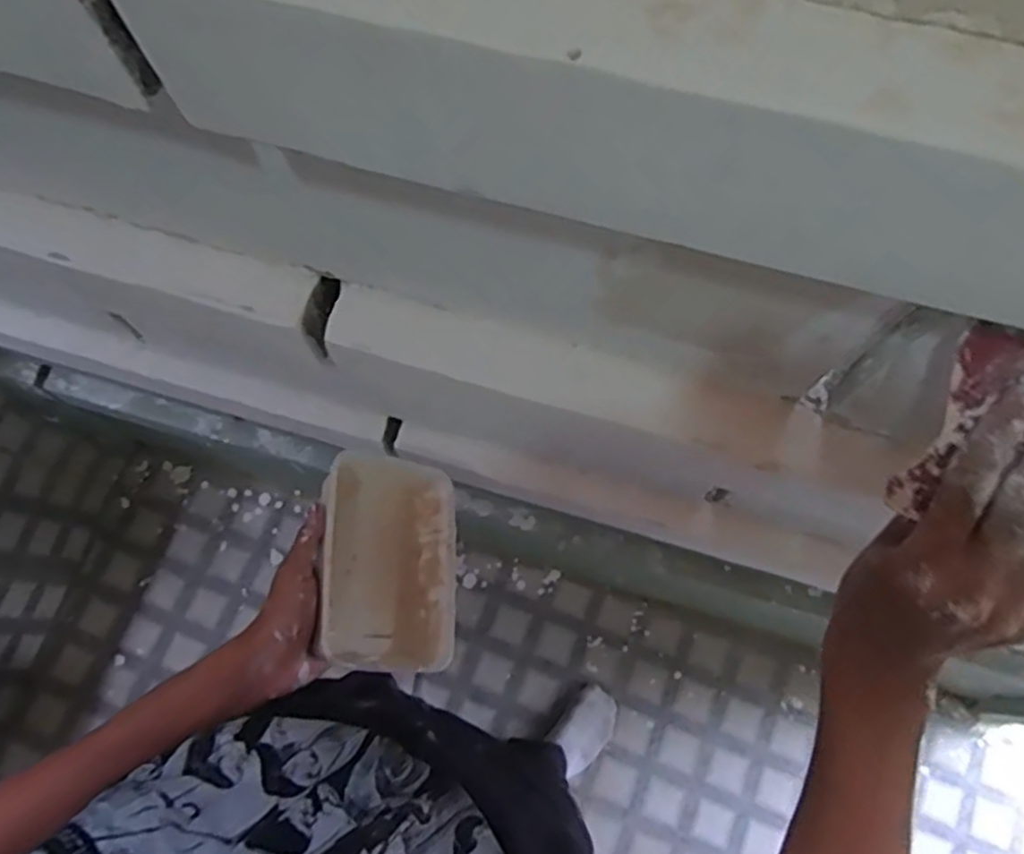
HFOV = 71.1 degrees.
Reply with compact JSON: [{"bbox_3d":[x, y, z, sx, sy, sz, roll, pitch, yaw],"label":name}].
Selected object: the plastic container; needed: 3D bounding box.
[{"bbox_3d":[-0.106,0.109,0.593,0.125,0.055,0.178,9,68,-37],"label":"plastic container"}]

